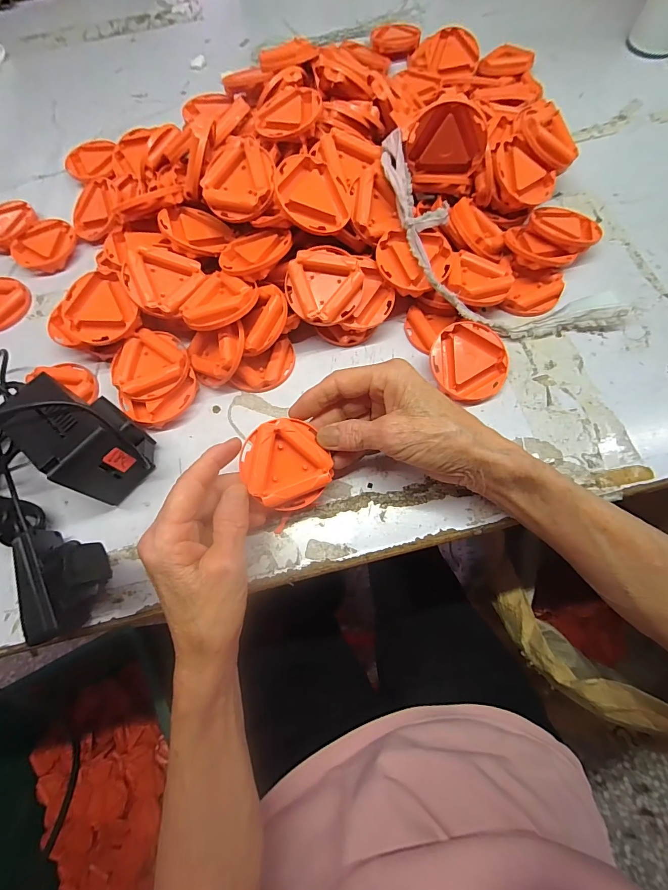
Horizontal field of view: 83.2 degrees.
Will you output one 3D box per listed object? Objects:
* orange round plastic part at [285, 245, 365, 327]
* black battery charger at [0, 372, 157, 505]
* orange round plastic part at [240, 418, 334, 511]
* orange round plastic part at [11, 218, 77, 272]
[{"bbox_3d":[-0.008,-0.131,0.309,0.062,0.015,0.062,0,88,2],"label":"orange round plastic part"},{"bbox_3d":[-0.181,-0.005,0.276,0.076,0.078,0.062,37,74,16],"label":"black battery charger"},{"bbox_3d":[-0.033,0.014,0.263,0.061,0.014,0.061,1,86,-15],"label":"orange round plastic part"},{"bbox_3d":[-0.297,-0.207,0.389,0.056,0.012,0.060,-1,68,2],"label":"orange round plastic part"}]

